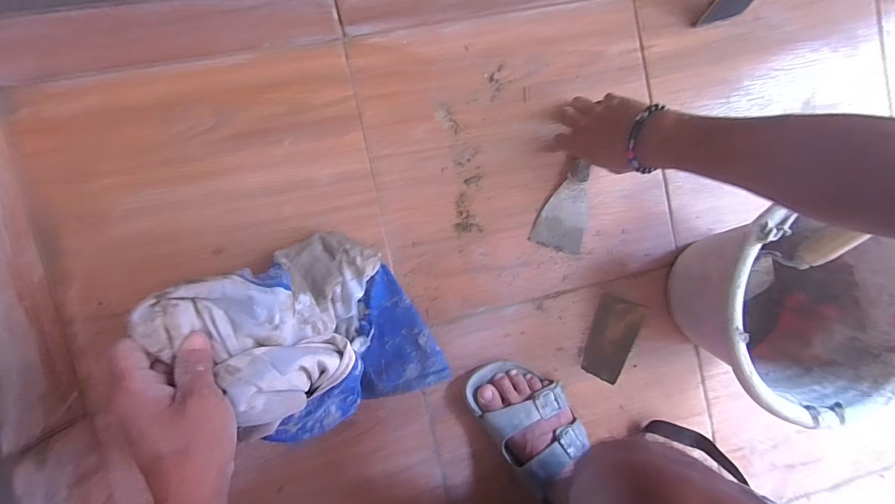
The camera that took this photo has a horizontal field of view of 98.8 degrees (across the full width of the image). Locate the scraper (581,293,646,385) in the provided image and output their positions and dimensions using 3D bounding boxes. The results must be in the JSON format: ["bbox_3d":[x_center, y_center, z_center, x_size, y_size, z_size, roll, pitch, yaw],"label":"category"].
[{"bbox_3d":[0.218,0.115,0.513,0.008,0.068,0.108,20,88,-31],"label":"scraper"}]

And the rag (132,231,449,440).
[{"bbox_3d":[-0.114,0.101,0.392,0.145,0.188,0.236,-33,97,-5],"label":"rag"}]

